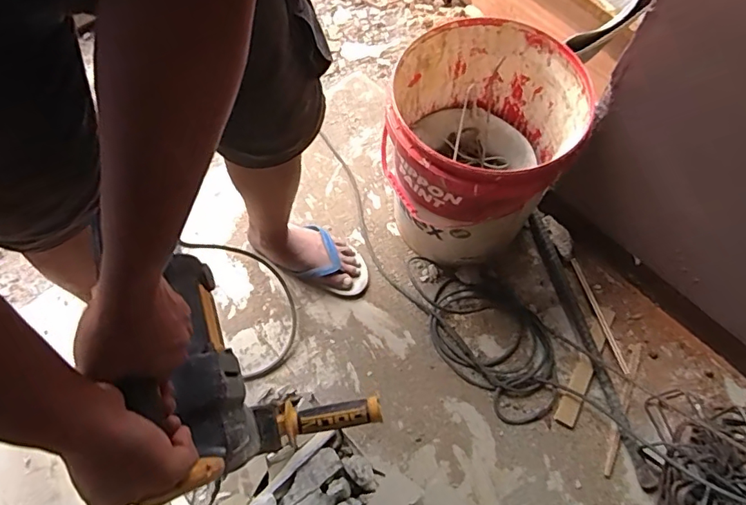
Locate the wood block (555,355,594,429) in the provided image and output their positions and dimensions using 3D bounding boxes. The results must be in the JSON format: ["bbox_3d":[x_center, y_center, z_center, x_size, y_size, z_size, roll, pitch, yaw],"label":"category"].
[{"bbox_3d":[0.370,0.254,0.906,0.034,0.012,0.129,26,67,12],"label":"wood block"}]

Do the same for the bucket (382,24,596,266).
[{"bbox_3d":[0.174,-0.175,0.908,0.290,0.350,0.310,0,65,0],"label":"bucket"}]

